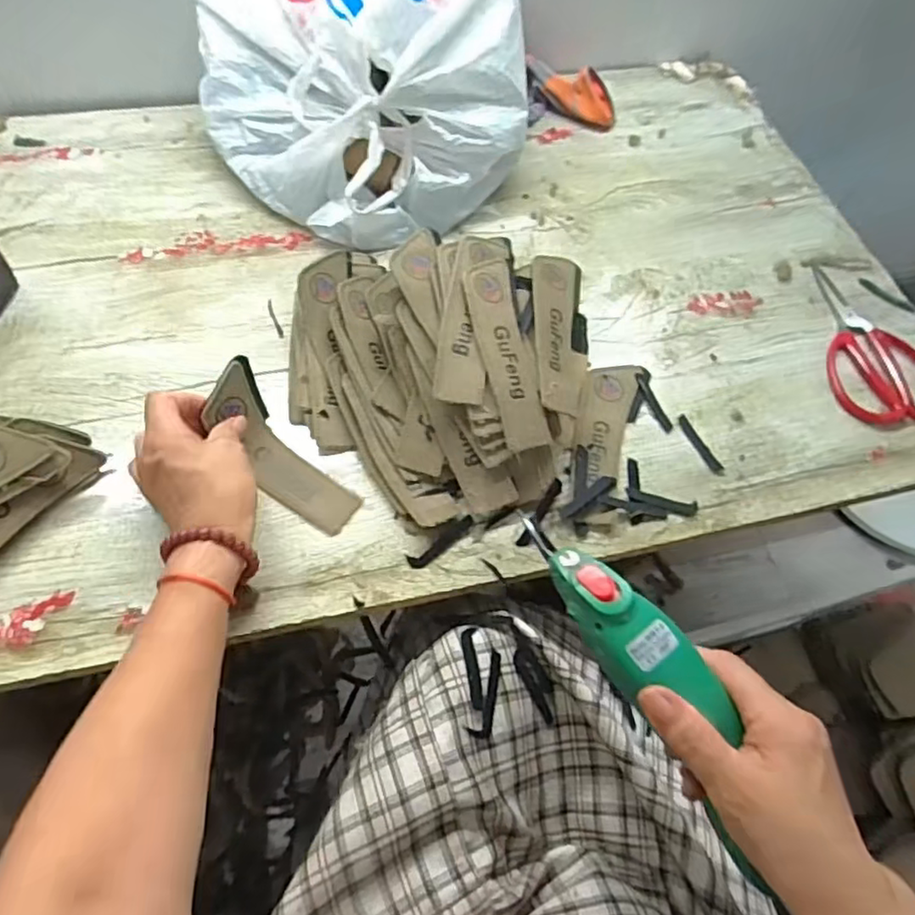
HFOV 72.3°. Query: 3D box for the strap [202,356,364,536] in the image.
[{"bbox_3d":[-0.133,-0.003,0.469,0.048,0.037,0.142,-37,87,-23],"label":"strap"}]

